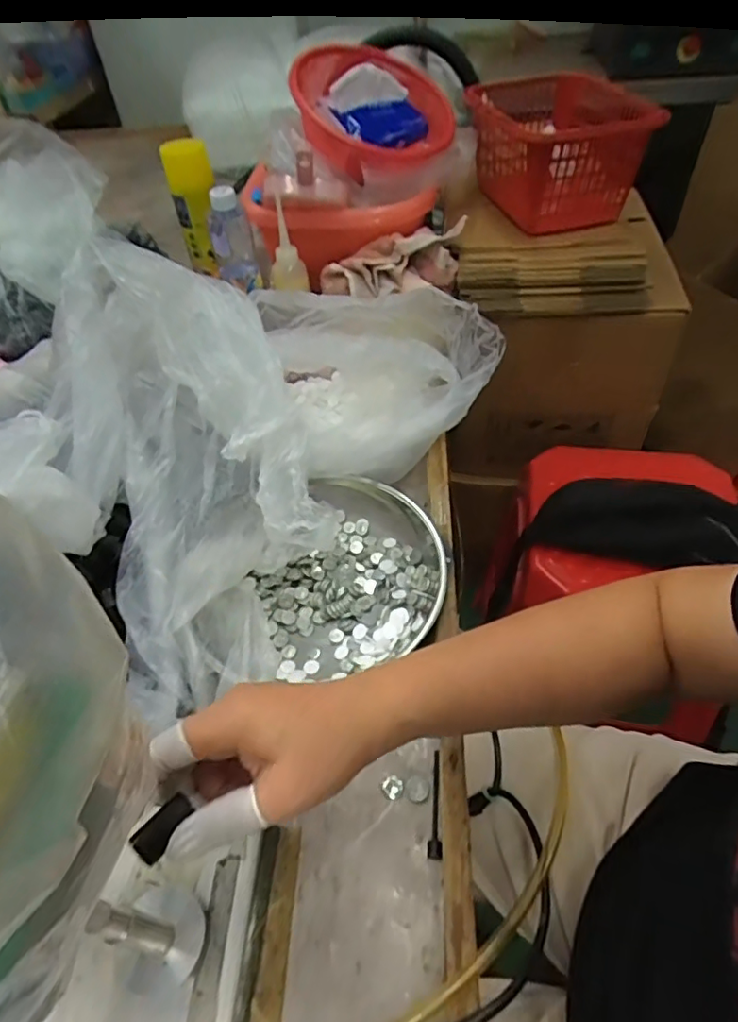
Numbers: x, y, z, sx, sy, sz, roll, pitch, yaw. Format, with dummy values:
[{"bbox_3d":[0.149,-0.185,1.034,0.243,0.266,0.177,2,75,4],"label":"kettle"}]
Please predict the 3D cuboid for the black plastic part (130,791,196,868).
[{"bbox_3d":[-0.096,0.149,0.270,0.016,0.004,0.028,35,56,23],"label":"black plastic part"}]

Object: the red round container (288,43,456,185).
[{"bbox_3d":[0.011,-0.556,0.786,0.210,0.100,0.245,5,49,0],"label":"red round container"}]

